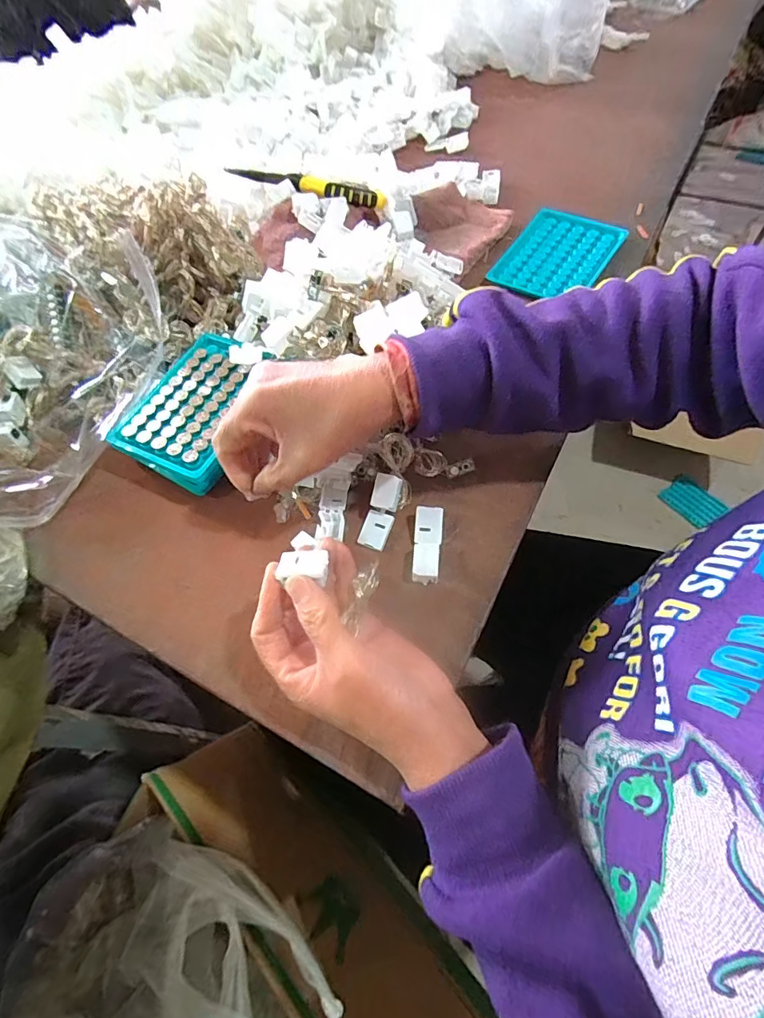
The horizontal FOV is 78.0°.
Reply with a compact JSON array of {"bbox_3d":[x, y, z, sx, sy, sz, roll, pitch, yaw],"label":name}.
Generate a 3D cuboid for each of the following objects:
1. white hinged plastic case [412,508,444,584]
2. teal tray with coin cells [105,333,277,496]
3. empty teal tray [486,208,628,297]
[{"bbox_3d":[0.032,0.025,0.332,0.019,0.015,0.054,3,62,7],"label":"white hinged plastic case"},{"bbox_3d":[-0.147,-0.082,0.392,0.109,0.031,0.133,26,67,18],"label":"teal tray with coin cells"},{"bbox_3d":[0.179,-0.260,0.479,0.093,0.009,0.124,30,68,20],"label":"empty teal tray"}]

